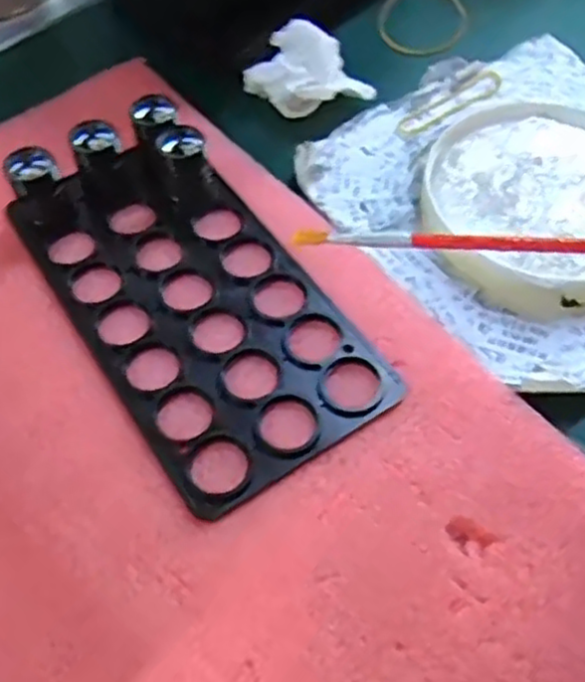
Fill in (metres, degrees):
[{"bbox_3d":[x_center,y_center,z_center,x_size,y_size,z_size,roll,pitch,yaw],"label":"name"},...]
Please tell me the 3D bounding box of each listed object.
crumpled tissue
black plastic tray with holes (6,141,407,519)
[{"bbox_3d":[0.007,-0.149,0.400,0.057,0.033,0.048,-25,60,-16],"label":"crumpled tissue"},{"bbox_3d":[-0.044,-0.021,0.322,0.098,0.012,0.184,-29,61,-18],"label":"black plastic tray with holes"}]

